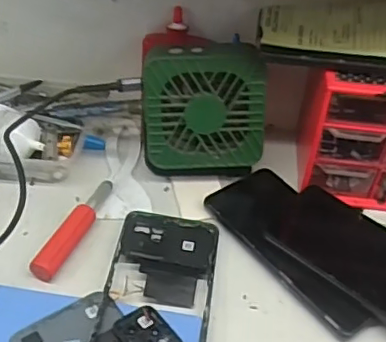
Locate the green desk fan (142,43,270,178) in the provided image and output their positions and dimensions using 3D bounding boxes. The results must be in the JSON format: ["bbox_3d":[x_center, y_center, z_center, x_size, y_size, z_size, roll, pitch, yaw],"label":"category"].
[{"bbox_3d":[0.008,-0.050,0.484,0.096,0.115,0.050,1,25,-2],"label":"green desk fan"}]

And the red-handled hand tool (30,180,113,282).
[{"bbox_3d":[-0.093,0.044,0.450,0.018,0.017,0.104,16,46,11],"label":"red-handled hand tool"}]

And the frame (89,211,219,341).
[{"bbox_3d":[-0.025,0.092,0.403,0.075,0.007,0.166,9,40,1],"label":"frame"}]

